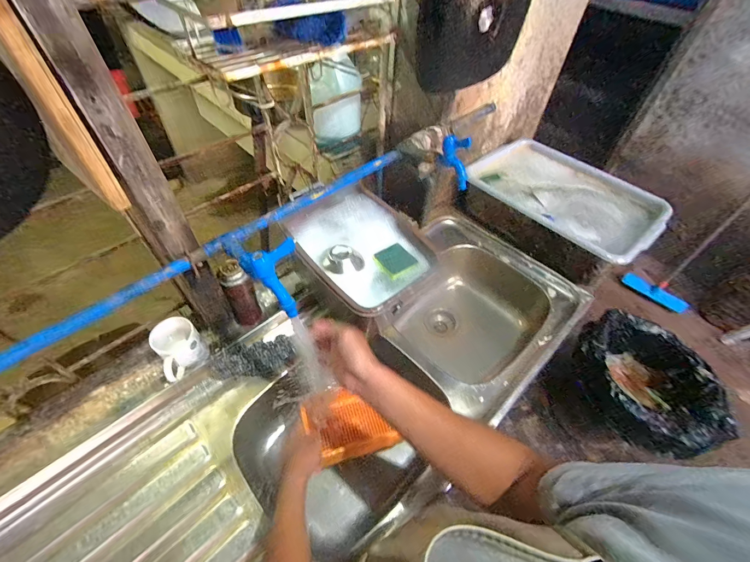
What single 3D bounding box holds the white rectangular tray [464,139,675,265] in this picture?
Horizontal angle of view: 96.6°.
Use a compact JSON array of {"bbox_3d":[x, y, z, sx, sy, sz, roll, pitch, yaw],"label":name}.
[{"bbox_3d":[0.578,-0.267,1.018,0.402,0.063,0.517,-31,58,-24],"label":"white rectangular tray"}]

